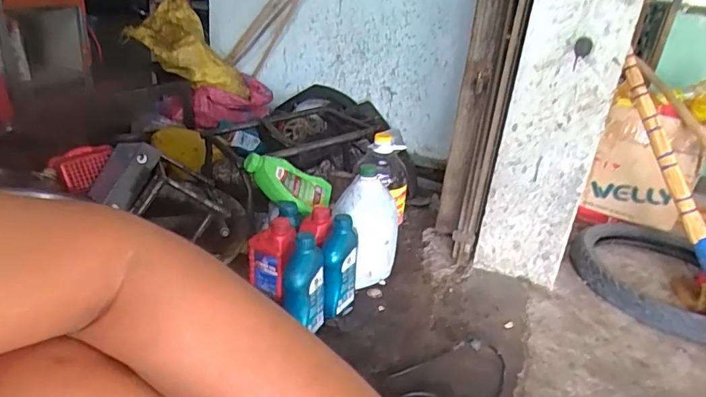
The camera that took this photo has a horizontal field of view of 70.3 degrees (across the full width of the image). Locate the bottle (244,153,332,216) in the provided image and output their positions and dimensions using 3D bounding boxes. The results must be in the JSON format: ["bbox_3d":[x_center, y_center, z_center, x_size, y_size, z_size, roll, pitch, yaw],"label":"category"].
[{"bbox_3d":[-0.157,-0.028,1.231,0.237,0.087,0.100,27,17,-25],"label":"bottle"}]

